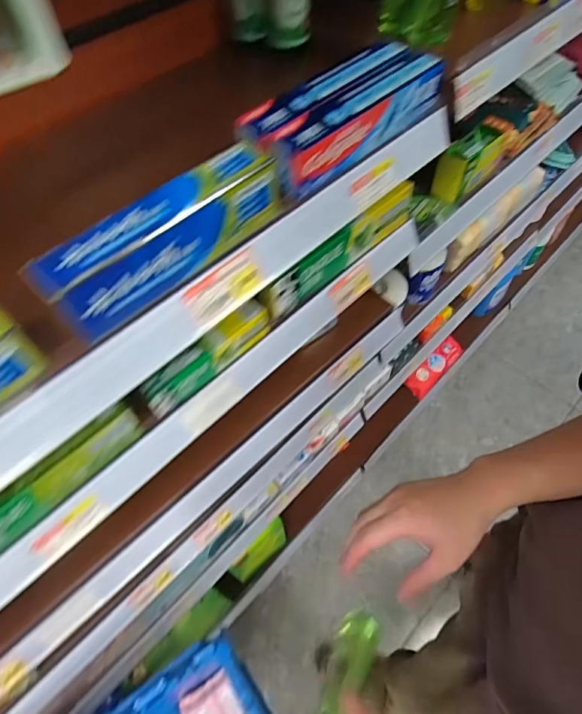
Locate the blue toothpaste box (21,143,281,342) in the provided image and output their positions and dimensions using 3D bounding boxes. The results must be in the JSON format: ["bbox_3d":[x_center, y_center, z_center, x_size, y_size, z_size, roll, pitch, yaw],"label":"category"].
[{"bbox_3d":[-0.088,-0.092,0.335,0.191,0.047,0.040,-40,66,-21],"label":"blue toothpaste box"}]

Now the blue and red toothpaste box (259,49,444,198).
[{"bbox_3d":[0.061,-0.219,0.419,0.204,0.041,0.042,-40,65,-21],"label":"blue and red toothpaste box"}]

